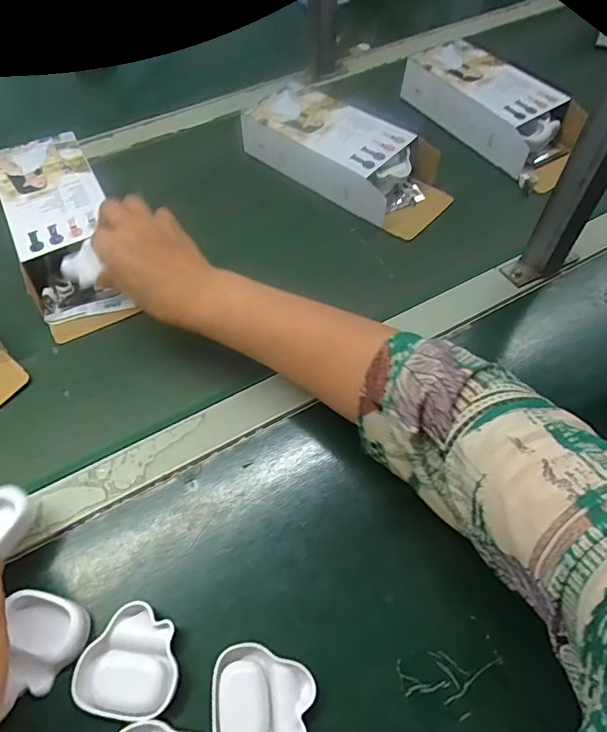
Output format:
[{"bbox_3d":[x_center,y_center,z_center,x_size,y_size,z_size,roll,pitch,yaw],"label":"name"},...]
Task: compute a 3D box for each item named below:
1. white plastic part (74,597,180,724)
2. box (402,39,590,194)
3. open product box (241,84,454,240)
[{"bbox_3d":[-0.109,0.193,0.310,0.060,0.011,0.061,26,63,15],"label":"white plastic part"},{"bbox_3d":[0.231,-0.316,0.588,0.093,0.059,0.230,-28,61,-17],"label":"box"},{"bbox_3d":[0.050,-0.243,0.555,0.242,0.058,0.093,36,66,20],"label":"open product box"}]

